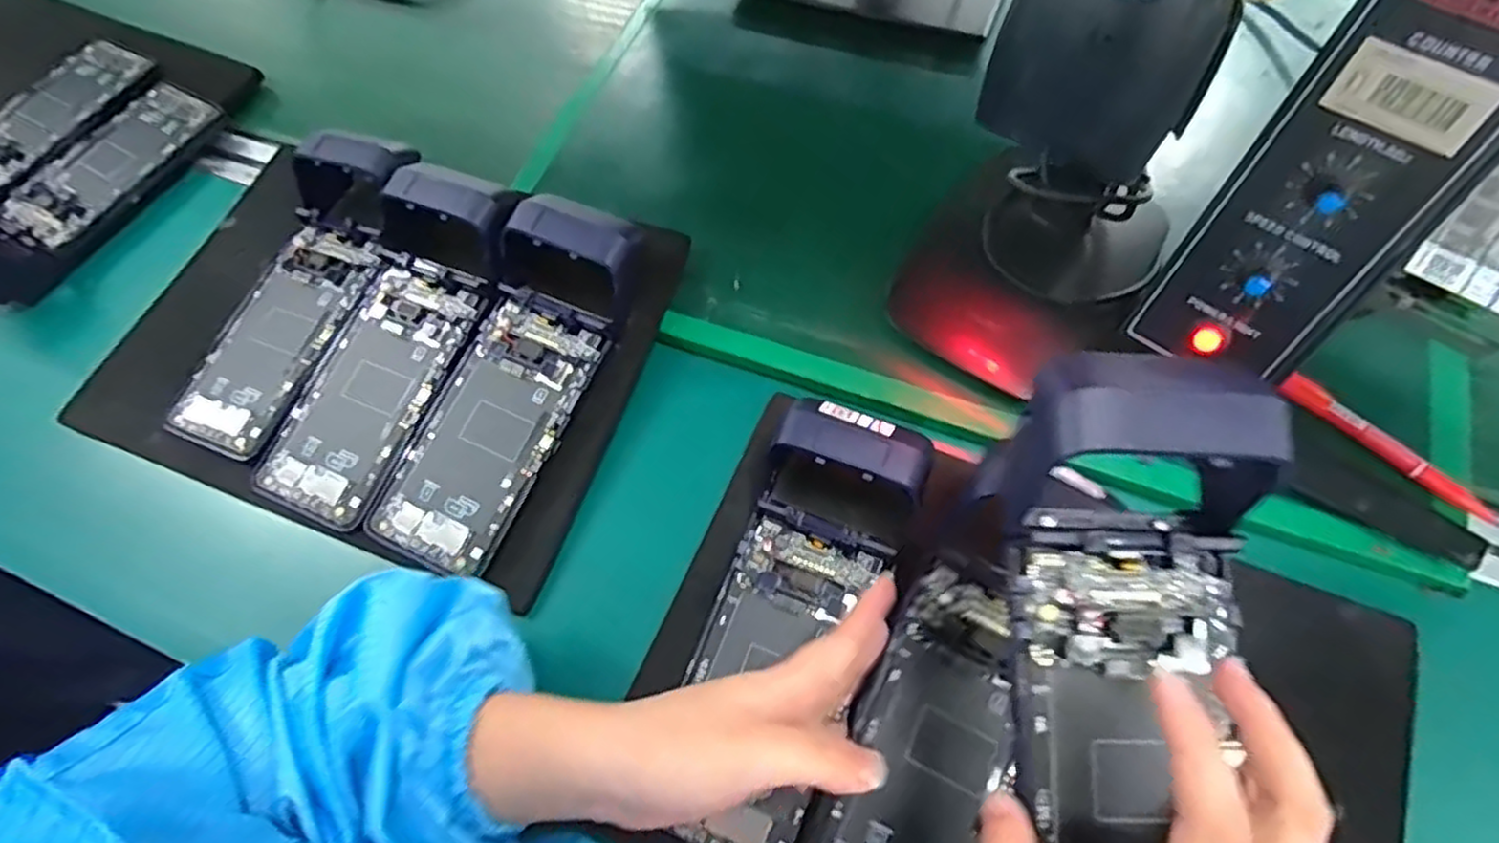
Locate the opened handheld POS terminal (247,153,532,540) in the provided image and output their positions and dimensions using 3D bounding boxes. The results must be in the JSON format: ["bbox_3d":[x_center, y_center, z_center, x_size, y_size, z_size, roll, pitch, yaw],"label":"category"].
[{"bbox_3d":[-0.217,-0.047,0.445,0.093,0.062,0.223,18,78,12],"label":"opened handheld POS terminal"}]

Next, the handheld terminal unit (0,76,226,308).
[{"bbox_3d":[-0.499,-0.177,0.524,0.089,0.061,0.221,21,66,14],"label":"handheld terminal unit"}]

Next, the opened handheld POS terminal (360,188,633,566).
[{"bbox_3d":[-0.139,-0.023,0.422,0.082,0.050,0.223,21,80,14],"label":"opened handheld POS terminal"}]

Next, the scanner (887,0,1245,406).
[{"bbox_3d":[0.153,-0.127,0.339,0.115,0.239,0.134,27,68,16],"label":"scanner"}]

